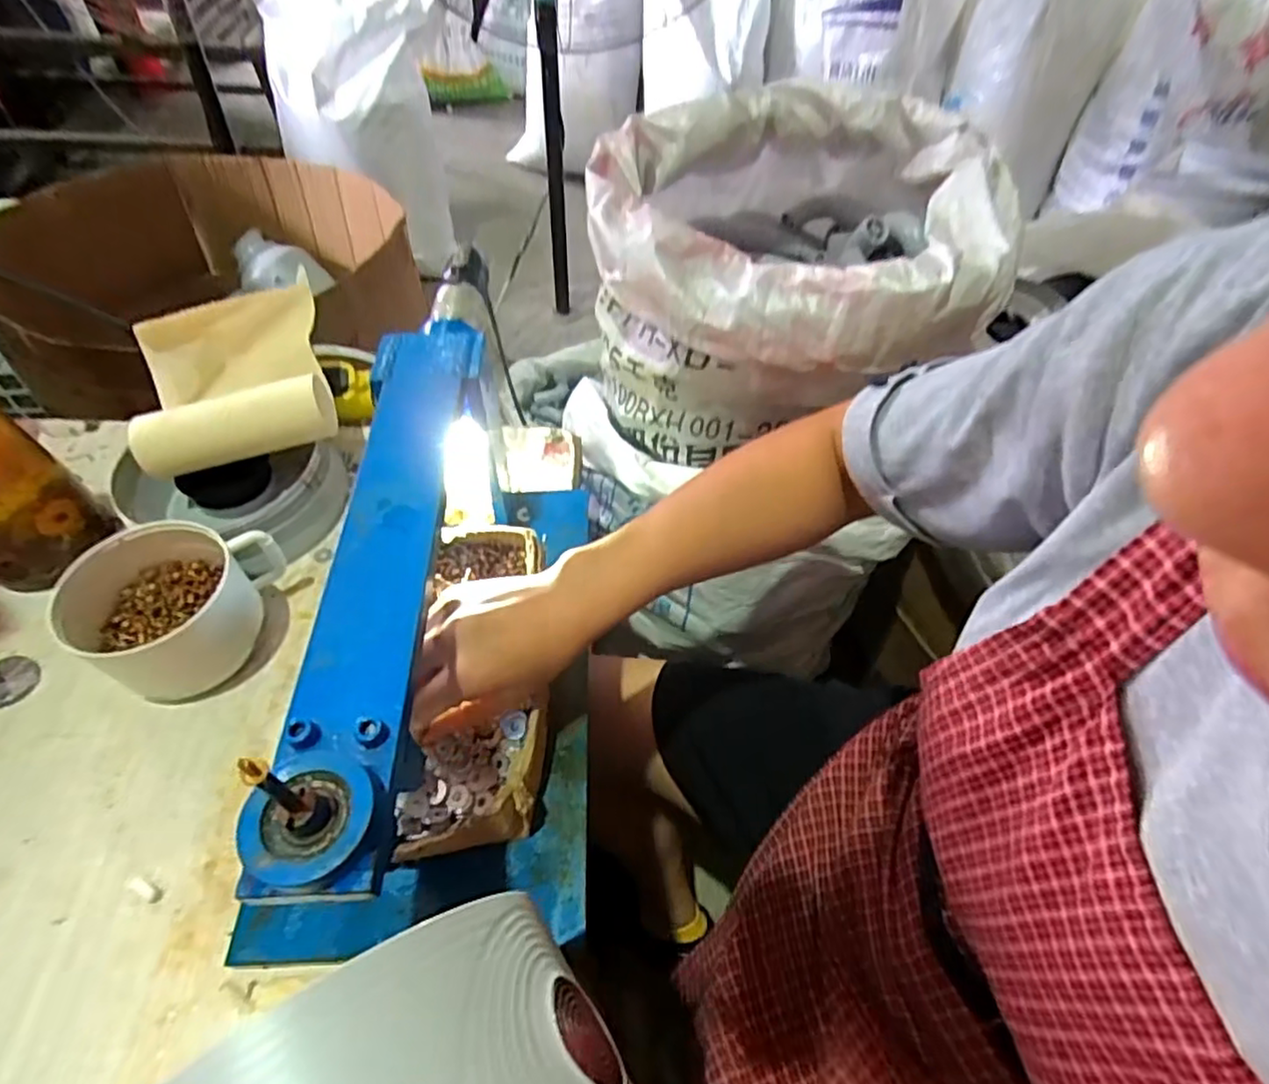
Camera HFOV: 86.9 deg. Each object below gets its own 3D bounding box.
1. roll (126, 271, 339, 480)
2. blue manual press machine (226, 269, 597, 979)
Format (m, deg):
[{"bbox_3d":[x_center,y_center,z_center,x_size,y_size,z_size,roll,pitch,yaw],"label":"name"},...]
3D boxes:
[{"bbox_3d":[-0.331,-0.135,0.551,0.144,0.072,0.120,-15,55,-14],"label":"roll"},{"bbox_3d":[-0.100,0.001,0.455,0.125,0.201,0.450,-2,53,-4],"label":"blue manual press machine"}]

